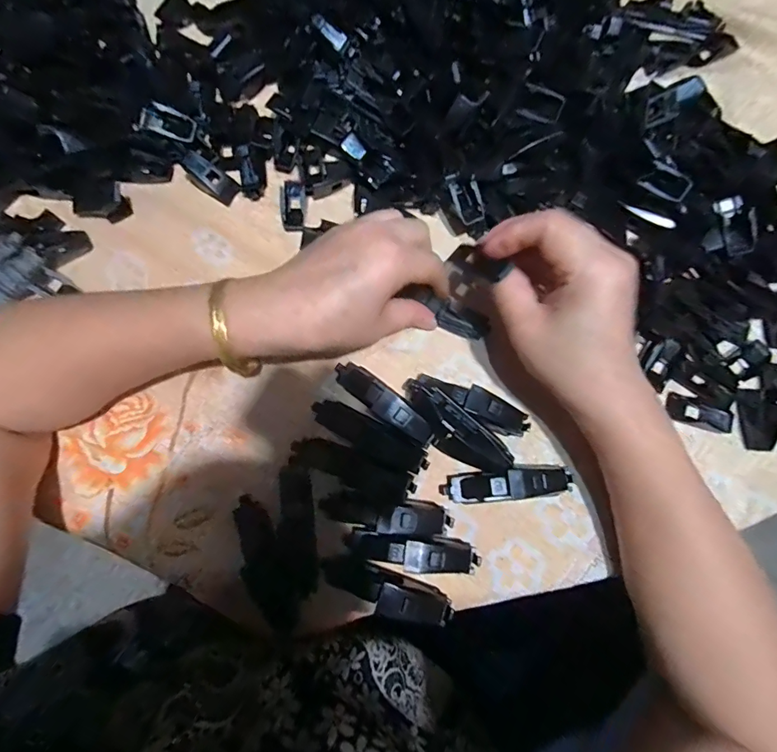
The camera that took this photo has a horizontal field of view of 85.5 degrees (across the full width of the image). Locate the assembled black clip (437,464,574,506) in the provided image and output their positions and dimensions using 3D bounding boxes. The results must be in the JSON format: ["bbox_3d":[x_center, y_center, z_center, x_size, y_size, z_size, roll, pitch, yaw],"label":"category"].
[{"bbox_3d":[0.077,0.068,0.266,0.082,0.025,0.019,-7,78,0],"label":"assembled black clip"}]

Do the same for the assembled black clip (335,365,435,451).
[{"bbox_3d":[-0.003,0.017,0.274,0.078,0.019,0.020,41,82,9],"label":"assembled black clip"}]

